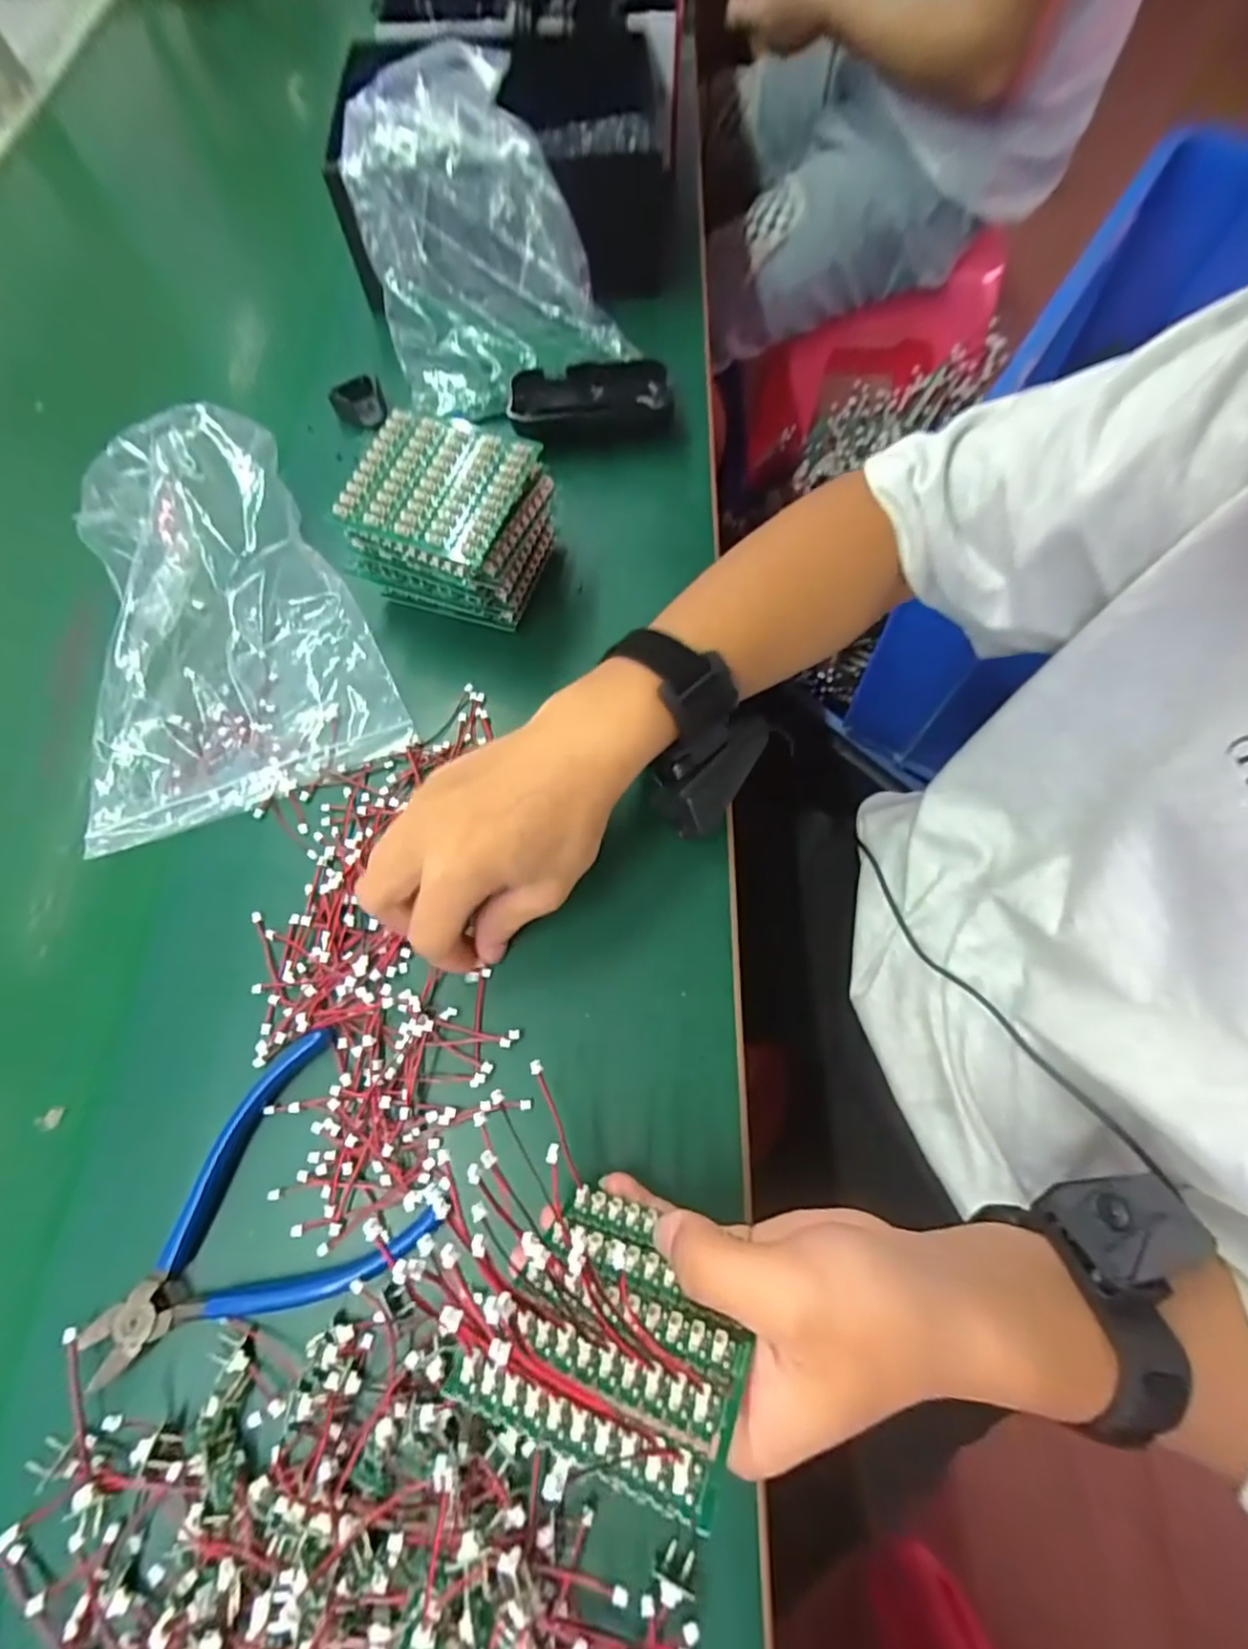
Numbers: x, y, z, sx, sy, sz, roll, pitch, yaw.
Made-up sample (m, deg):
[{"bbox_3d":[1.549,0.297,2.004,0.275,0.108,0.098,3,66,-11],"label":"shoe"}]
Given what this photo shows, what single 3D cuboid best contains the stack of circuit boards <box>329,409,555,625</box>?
[{"bbox_3d":[-0.096,-0.168,0.360,0.087,0.075,0.083,23,71,11],"label":"stack of circuit boards"}]

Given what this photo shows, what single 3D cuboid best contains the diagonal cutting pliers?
[{"bbox_3d":[-0.161,0.171,0.265,0.133,0.011,0.101,-37,72,-11],"label":"diagonal cutting pliers"}]

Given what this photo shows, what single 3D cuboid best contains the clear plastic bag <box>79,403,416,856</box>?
[{"bbox_3d":[-0.243,-0.118,0.350,0.173,0.069,0.222,-24,70,-7],"label":"clear plastic bag"}]

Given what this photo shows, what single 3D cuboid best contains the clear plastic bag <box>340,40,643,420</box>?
[{"bbox_3d":[-0.103,-0.407,0.429,0.153,0.102,0.186,-20,69,-5],"label":"clear plastic bag"}]

